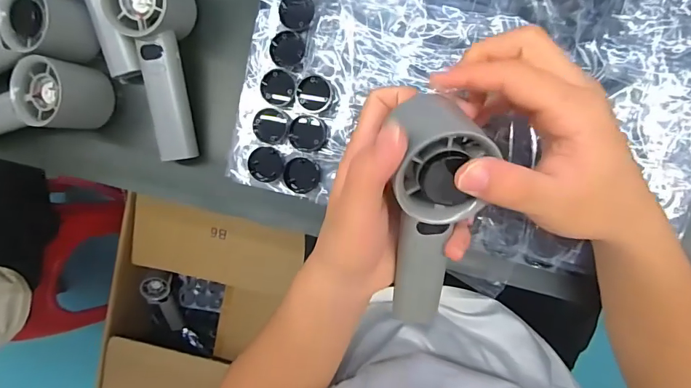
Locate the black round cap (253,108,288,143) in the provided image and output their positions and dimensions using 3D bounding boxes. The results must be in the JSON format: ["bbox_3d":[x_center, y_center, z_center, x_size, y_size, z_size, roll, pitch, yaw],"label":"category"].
[{"bbox_3d":[-0.063,-0.057,0.357,0.031,0.009,0.028,10,91,8],"label":"black round cap"}]

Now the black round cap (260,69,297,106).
[{"bbox_3d":[-0.055,-0.088,0.355,0.031,0.012,0.027,30,94,7],"label":"black round cap"}]

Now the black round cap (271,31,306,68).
[{"bbox_3d":[-0.047,-0.119,0.352,0.026,0.014,0.028,0,90,8],"label":"black round cap"}]

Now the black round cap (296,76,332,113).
[{"bbox_3d":[-0.026,-0.081,0.346,0.029,0.007,0.029,0,90,8],"label":"black round cap"}]

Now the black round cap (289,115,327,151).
[{"bbox_3d":[-0.031,-0.050,0.352,0.030,0.006,0.028,0,90,8],"label":"black round cap"}]

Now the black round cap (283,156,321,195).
[{"bbox_3d":[-0.037,-0.016,0.362,0.030,0.006,0.029,0,90,8],"label":"black round cap"}]

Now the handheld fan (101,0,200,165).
[{"bbox_3d":[-0.158,-0.109,0.368,0.051,0.046,0.159,-4,104,9],"label":"handheld fan"}]

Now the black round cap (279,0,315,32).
[{"bbox_3d":[-0.040,-0.149,0.349,0.027,0.014,0.028,0,90,8],"label":"black round cap"}]

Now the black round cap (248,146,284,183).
[{"bbox_3d":[-0.067,-0.025,0.362,0.029,0.010,0.030,0,90,8],"label":"black round cap"}]

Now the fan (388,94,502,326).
[{"bbox_3d":[0.054,0.020,0.269,0.047,0.059,0.163,6,127,8],"label":"fan"}]

